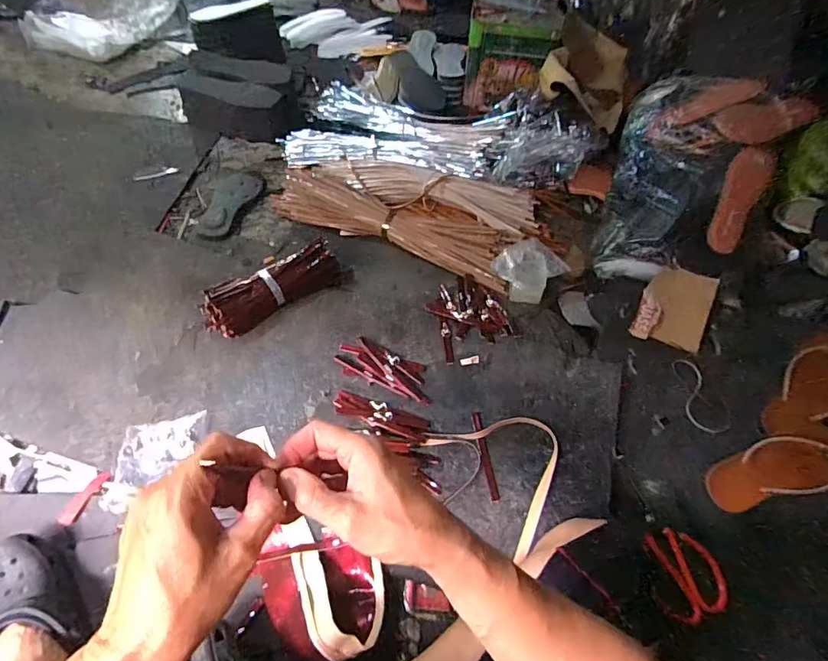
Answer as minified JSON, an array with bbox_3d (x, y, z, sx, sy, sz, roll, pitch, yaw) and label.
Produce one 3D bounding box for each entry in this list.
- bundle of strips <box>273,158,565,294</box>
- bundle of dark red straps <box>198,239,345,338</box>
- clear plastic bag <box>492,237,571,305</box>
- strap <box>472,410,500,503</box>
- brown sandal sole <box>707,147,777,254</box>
[{"bbox_3d":[-0.010,-0.266,1.006,0.594,0.070,0.230,17,56,8],"label":"bundle of strips"},{"bbox_3d":[-0.259,-0.080,0.844,0.257,0.085,0.081,-30,62,-21],"label":"bundle of dark red straps"},{"bbox_3d":[0.232,-0.128,0.929,0.130,0.032,0.126,-32,64,-23],"label":"clear plastic bag"},{"bbox_3d":[0.112,0.193,0.718,0.016,0.006,0.141,-5,56,-7],"label":"strap"},{"bbox_3d":[0.633,-0.255,0.904,0.030,0.195,0.075,-12,36,-27],"label":"brown sandal sole"}]

